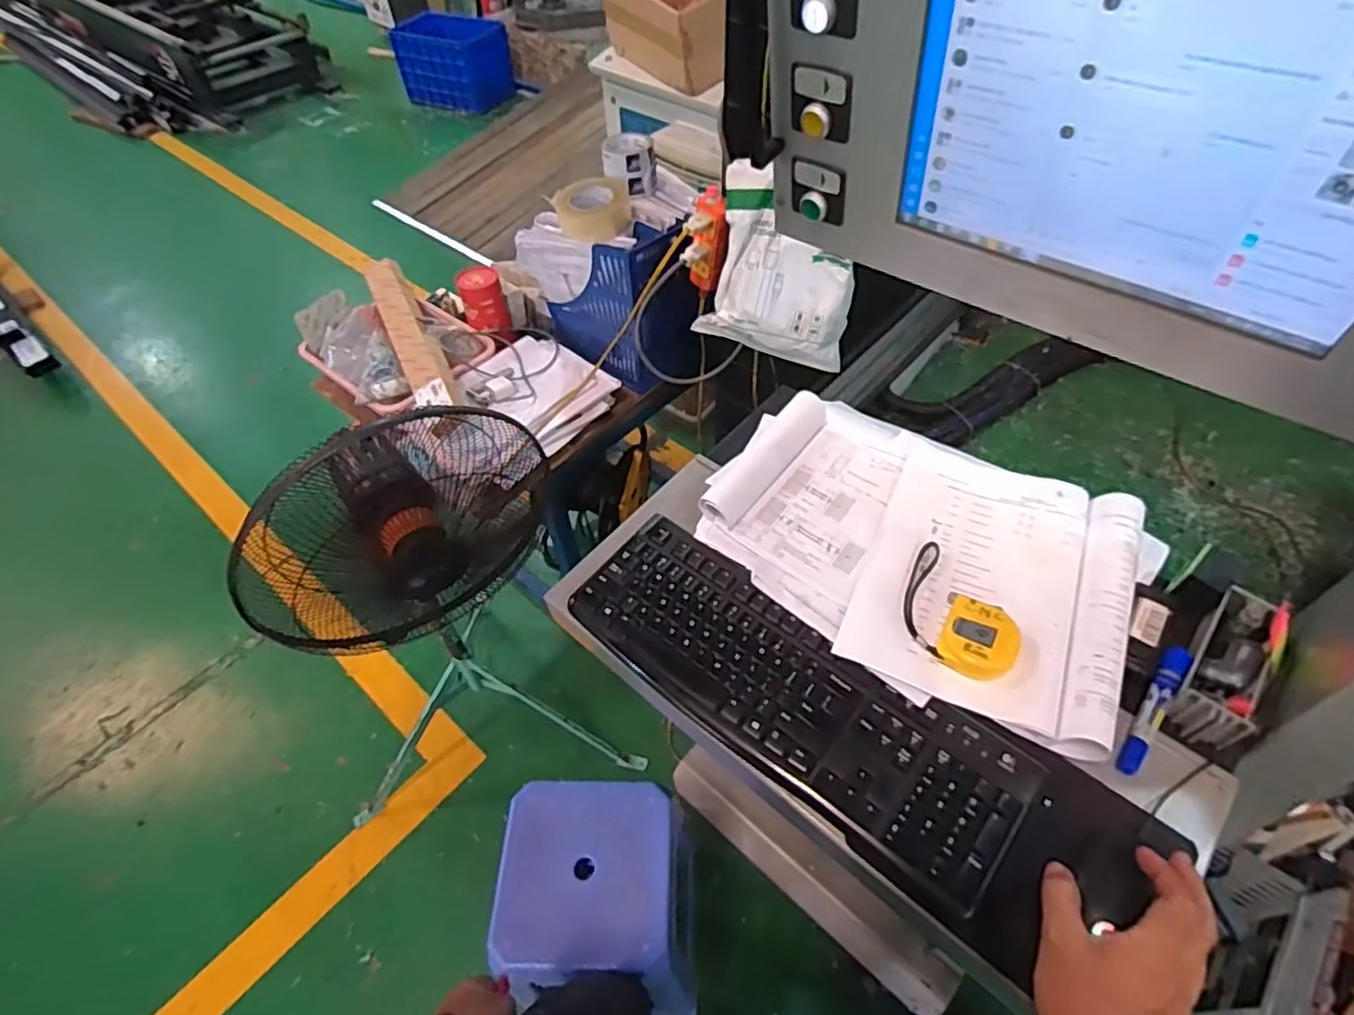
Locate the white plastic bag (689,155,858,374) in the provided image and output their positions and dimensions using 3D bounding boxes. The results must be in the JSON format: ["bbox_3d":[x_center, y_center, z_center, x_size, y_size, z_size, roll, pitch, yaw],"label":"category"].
[{"bbox_3d":[0.148,-0.333,0.972,0.204,0.240,0.105,23,56,19],"label":"white plastic bag"}]

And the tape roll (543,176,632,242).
[{"bbox_3d":[-0.145,-0.530,1.179,0.128,0.050,0.128,-1,51,1],"label":"tape roll"}]

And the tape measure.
[{"bbox_3d":[0.260,0.097,0.639,0.076,0.034,0.147,-18,53,-12],"label":"tape measure"}]

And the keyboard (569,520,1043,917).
[{"bbox_3d":[0.100,0.164,0.634,0.439,0.028,0.141,33,60,25],"label":"keyboard"}]

